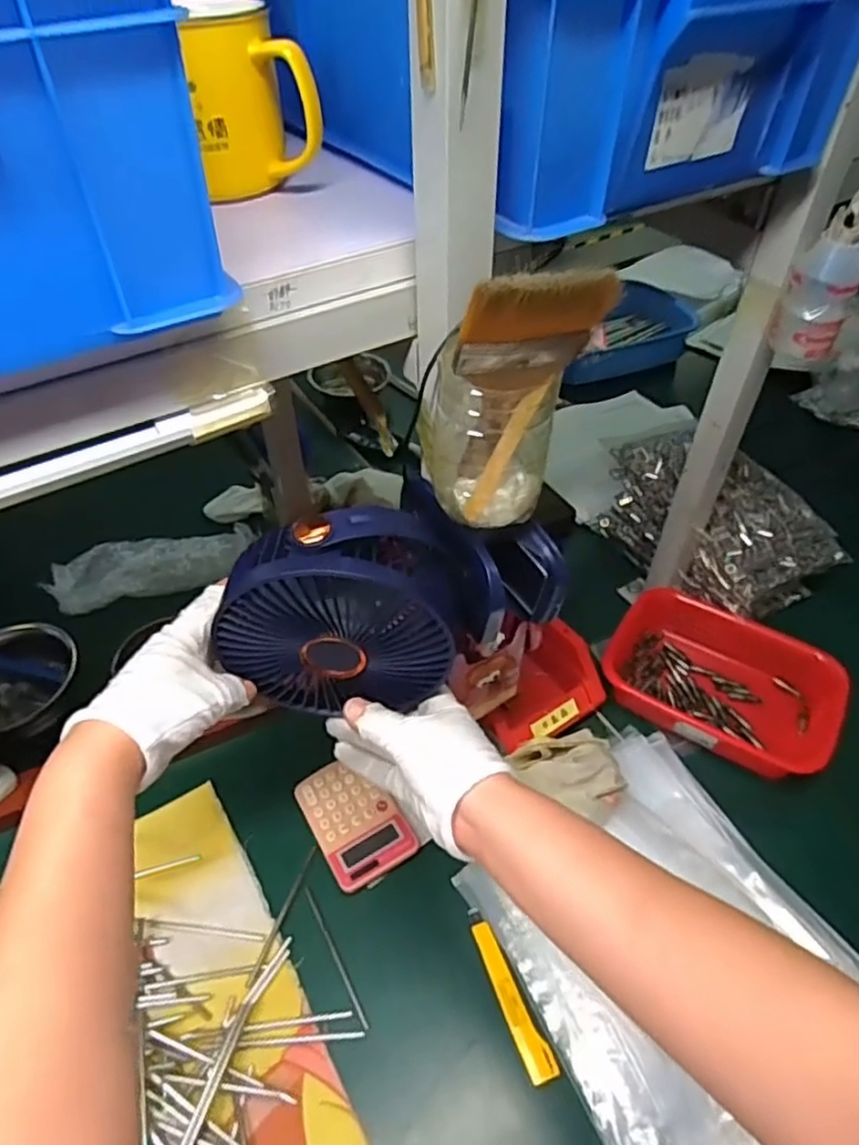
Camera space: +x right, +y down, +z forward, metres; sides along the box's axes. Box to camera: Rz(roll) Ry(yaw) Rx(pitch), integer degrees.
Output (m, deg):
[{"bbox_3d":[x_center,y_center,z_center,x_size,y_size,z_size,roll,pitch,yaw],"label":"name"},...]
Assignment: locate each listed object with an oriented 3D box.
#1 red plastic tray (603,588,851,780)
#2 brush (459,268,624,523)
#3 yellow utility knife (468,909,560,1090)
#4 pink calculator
[{"bbox_3d":[0.298,0.115,0.704,0.220,0.063,0.163,28,52,24],"label":"red plastic tray"},{"bbox_3d":[0.046,-0.086,0.344,0.067,0.148,0.021,-14,64,-10],"label":"brush"},{"bbox_3d":[0.062,0.326,0.534,0.022,0.006,0.123,-16,48,-15],"label":"yellow utility knife"},{"bbox_3d":[-0.069,0.226,0.628,0.075,0.018,0.115,-23,50,-20],"label":"pink calculator"}]

